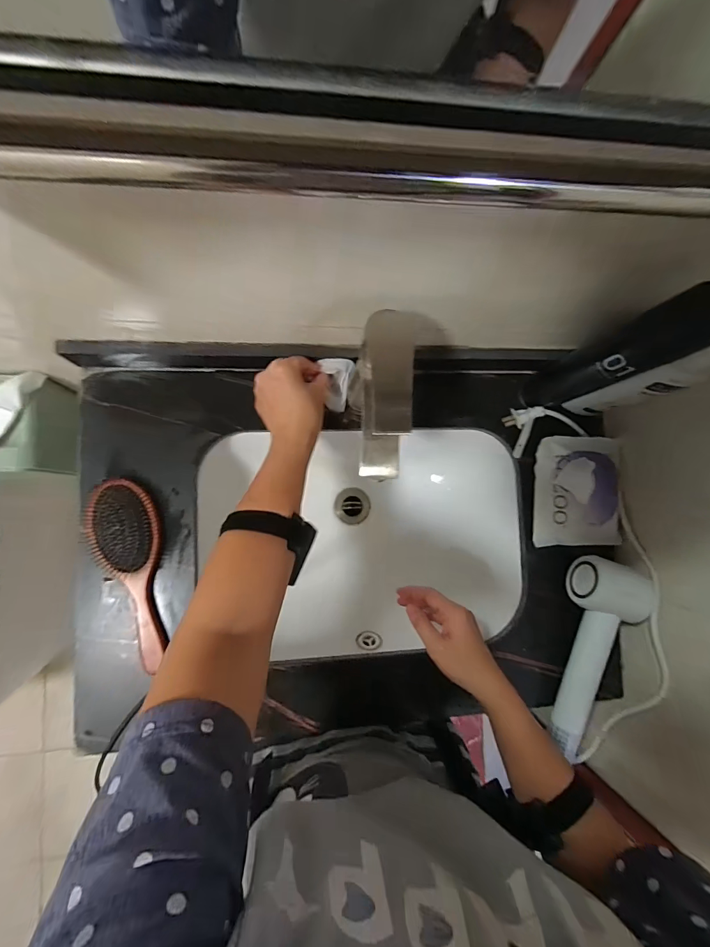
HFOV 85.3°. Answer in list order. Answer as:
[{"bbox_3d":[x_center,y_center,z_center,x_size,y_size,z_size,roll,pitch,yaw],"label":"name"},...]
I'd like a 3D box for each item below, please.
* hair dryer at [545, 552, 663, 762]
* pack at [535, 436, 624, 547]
[{"bbox_3d":[0.302,0.235,0.482,0.073,0.061,0.251,15,83,-6],"label":"hair dryer"},{"bbox_3d":[0.301,0.023,0.505,0.126,0.038,0.144,0,85,-7],"label":"pack"}]

